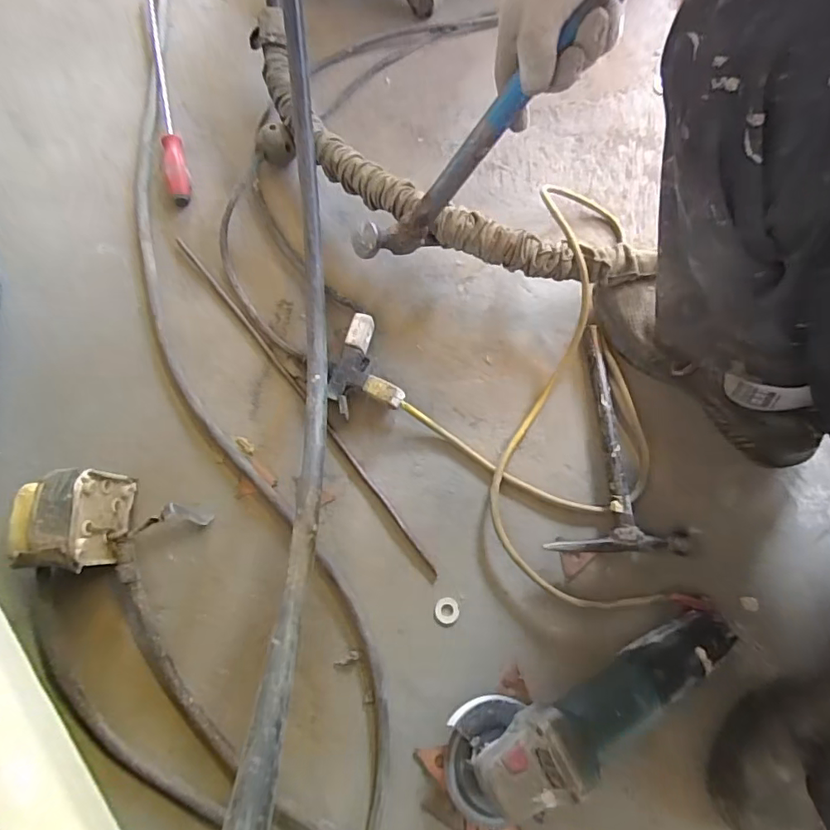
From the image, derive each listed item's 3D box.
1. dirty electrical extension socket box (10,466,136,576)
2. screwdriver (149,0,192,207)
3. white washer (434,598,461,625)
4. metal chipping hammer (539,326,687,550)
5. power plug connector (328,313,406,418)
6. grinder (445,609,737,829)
[{"bbox_3d":[-0.310,0.097,0.466,0.081,0.074,0.087,-7,71,-4],"label":"dirty electrical extension socket box"},{"bbox_3d":[-0.328,-0.427,0.669,0.028,0.018,0.396,-15,72,-7],"label":"screwdriver"},{"bbox_3d":[0.031,0.187,0.496,0.023,0.004,0.024,0,71,-1],"label":"white washer"},{"bbox_3d":[0.199,0.021,0.536,0.129,0.023,0.233,2,71,-1],"label":"metal chipping hammer"},{"bbox_3d":[-0.059,-0.047,0.539,0.072,0.035,0.107,-21,73,-8],"label":"power plug connector"},{"bbox_3d":[0.151,0.243,0.427,0.262,0.077,0.075,-22,73,-9],"label":"grinder"}]

